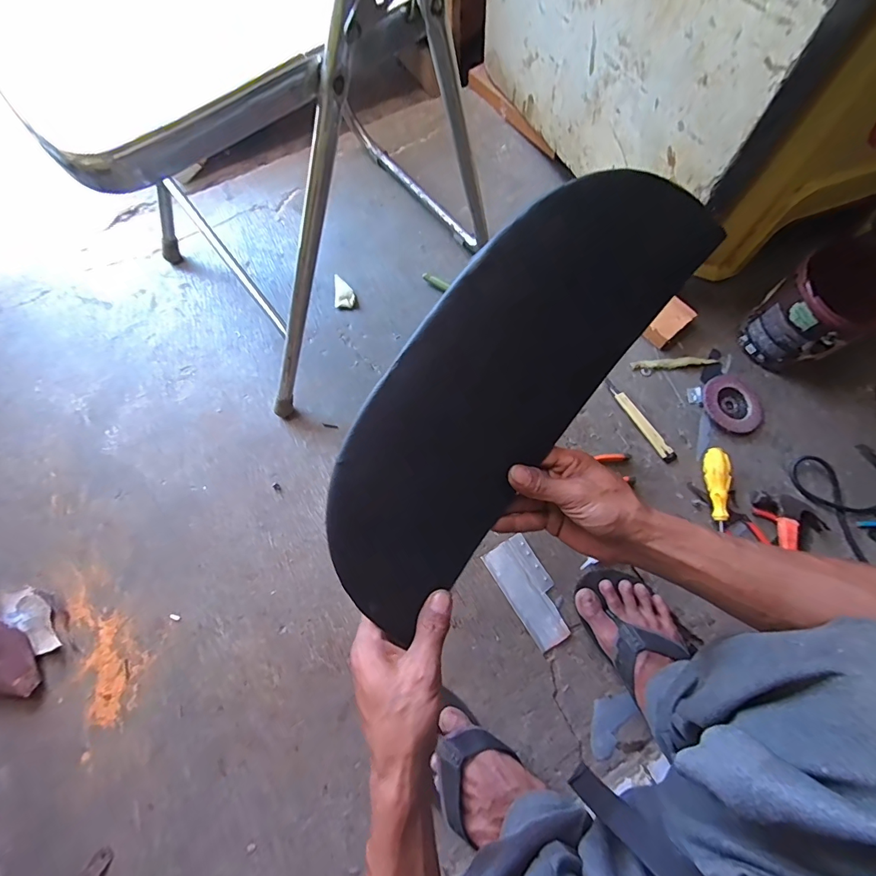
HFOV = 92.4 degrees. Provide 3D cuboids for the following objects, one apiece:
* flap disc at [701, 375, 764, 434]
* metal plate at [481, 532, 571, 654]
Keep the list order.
[{"bbox_3d":[0.475,-0.054,0.678,0.089,0.019,0.096,0,72,1],"label":"flap disc"},{"bbox_3d":[0.134,0.220,0.607,0.069,0.007,0.151,-31,74,-8],"label":"metal plate"}]

